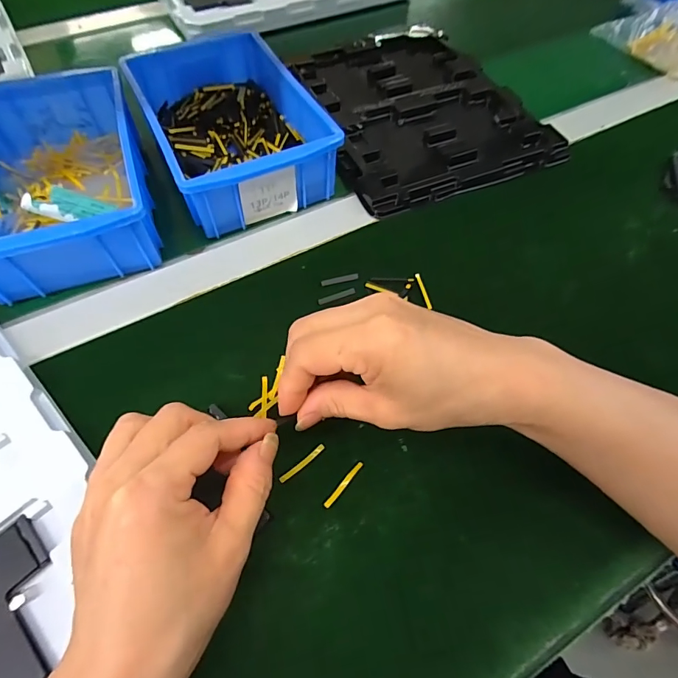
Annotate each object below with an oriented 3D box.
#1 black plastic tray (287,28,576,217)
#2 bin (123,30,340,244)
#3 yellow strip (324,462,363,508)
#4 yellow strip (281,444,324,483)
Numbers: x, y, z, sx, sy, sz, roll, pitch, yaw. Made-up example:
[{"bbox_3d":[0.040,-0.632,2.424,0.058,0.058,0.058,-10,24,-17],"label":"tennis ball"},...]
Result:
[{"bbox_3d":[0.081,-0.255,0.448,0.220,0.015,0.273,-19,62,-12],"label":"black plastic tray"},{"bbox_3d":[-0.099,-0.197,0.383,0.127,0.061,0.198,-24,63,-14],"label":"bin"},{"bbox_3d":[0.003,0.087,0.248,0.004,0.004,0.033,36,66,18],"label":"yellow strip"},{"bbox_3d":[-0.022,0.076,0.254,0.033,0.004,0.004,-35,66,-19],"label":"yellow strip"}]

